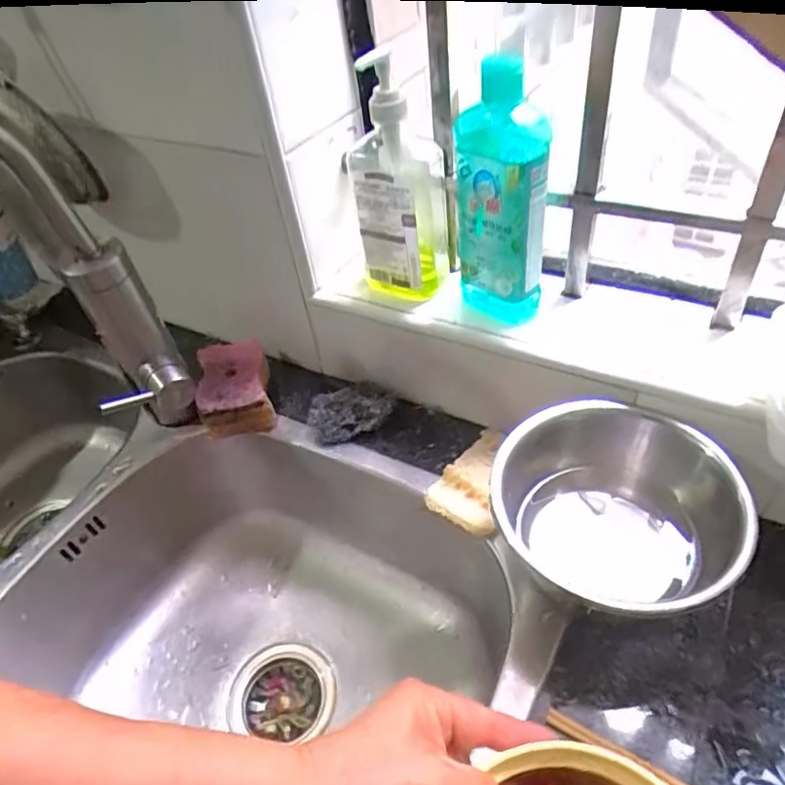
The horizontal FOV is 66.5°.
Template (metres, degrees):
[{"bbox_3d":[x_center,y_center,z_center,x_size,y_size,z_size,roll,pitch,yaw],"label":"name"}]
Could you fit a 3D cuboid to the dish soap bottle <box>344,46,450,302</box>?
[{"bbox_3d":[0.005,-0.188,0.543,0.085,0.196,0.085,-3,44,6],"label":"dish soap bottle"}]

